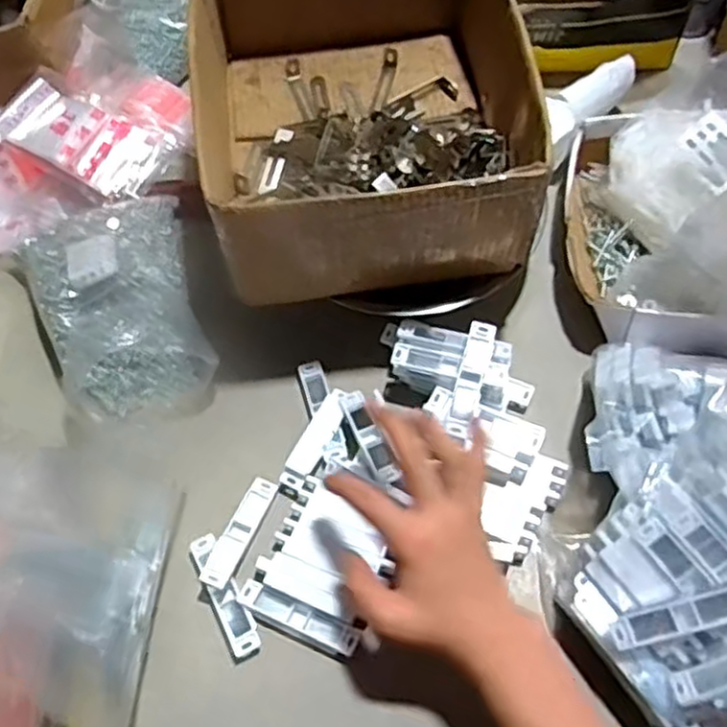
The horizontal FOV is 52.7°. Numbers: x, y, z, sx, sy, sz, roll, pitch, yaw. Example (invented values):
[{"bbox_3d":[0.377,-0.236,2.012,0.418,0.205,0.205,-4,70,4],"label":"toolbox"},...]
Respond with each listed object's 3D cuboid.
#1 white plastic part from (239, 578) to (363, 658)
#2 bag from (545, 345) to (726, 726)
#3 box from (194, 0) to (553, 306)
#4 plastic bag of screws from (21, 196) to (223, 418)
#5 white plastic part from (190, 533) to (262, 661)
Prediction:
[{"bbox_3d":[-0.048,0.188,0.545,0.094,0.005,0.020,21,64,13],"label":"white plastic part"},{"bbox_3d":[0.234,0.095,0.503,0.174,0.126,0.276,-1,61,2],"label":"bag"},{"bbox_3d":[-0.002,-0.222,0.617,0.251,0.103,0.303,-6,61,-1],"label":"box"},{"bbox_3d":[-0.222,-0.057,0.659,0.142,0.084,0.215,-19,62,-8],"label":"plastic bag of screws"},{"bbox_3d":[-0.106,0.174,0.556,0.022,0.007,0.098,-26,63,-12],"label":"white plastic part"}]

